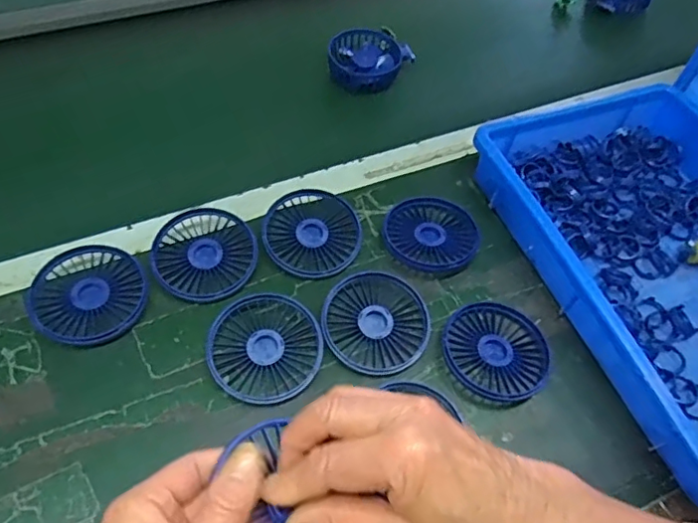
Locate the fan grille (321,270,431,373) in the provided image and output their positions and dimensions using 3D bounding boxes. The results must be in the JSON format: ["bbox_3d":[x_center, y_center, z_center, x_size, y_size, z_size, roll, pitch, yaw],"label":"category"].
[{"bbox_3d":[0.022,0.047,0.459,0.085,0.011,0.083,3,54,-4],"label":"fan grille"}]

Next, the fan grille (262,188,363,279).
[{"bbox_3d":[-0.033,-0.027,0.505,0.085,0.018,0.084,3,54,-4],"label":"fan grille"}]

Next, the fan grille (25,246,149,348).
[{"bbox_3d":[-0.212,0.027,0.456,0.085,0.019,0.090,3,54,-4],"label":"fan grille"}]

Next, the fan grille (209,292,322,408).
[{"bbox_3d":[-0.066,0.066,0.438,0.087,0.016,0.082,3,54,-4],"label":"fan grille"}]

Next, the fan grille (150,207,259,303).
[{"bbox_3d":[-0.126,-0.007,0.488,0.085,0.015,0.091,3,54,-4],"label":"fan grille"}]

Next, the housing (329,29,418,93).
[{"bbox_3d":[0.026,-0.250,0.683,0.101,0.036,0.087,-4,55,-8],"label":"housing"}]

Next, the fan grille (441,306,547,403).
[{"bbox_3d":[0.120,0.074,0.457,0.086,0.017,0.083,3,54,-4],"label":"fan grille"}]

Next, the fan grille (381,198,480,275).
[{"bbox_3d":[0.075,-0.025,0.521,0.086,0.015,0.082,3,54,-4],"label":"fan grille"}]

